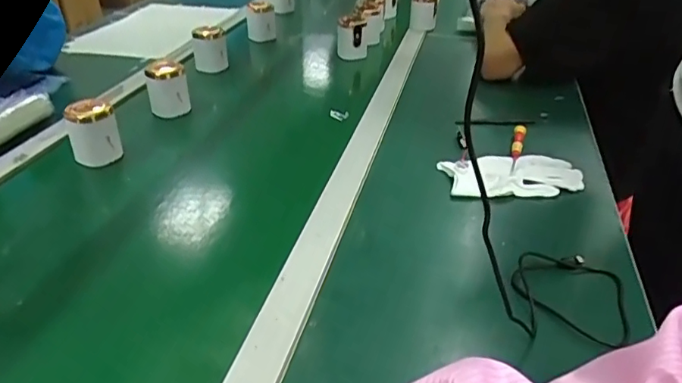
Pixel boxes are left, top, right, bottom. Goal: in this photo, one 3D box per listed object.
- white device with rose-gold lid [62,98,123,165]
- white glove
[{"bbox_3d":[-0.322,-0.078,0.719,0.056,0.067,0.050,-21,37,-24],"label":"white device with rose-gold lid"},{"bbox_3d":[0.215,-0.025,0.683,0.169,0.017,0.082,-5,34,-2],"label":"white glove"}]

